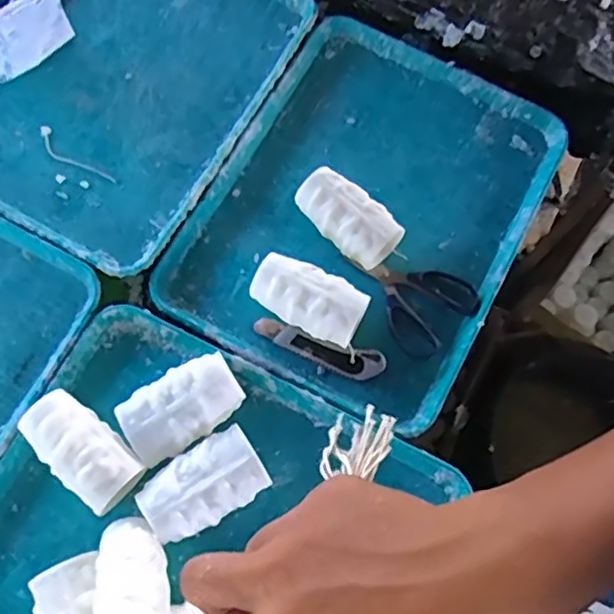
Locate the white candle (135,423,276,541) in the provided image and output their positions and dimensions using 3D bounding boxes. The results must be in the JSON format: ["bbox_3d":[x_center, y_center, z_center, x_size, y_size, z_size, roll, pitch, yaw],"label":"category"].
[{"bbox_3d":[-0.100,0.173,0.625,0.113,0.050,0.071,-32,76,-11],"label":"white candle"}]

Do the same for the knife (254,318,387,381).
[{"bbox_3d":[0.012,0.044,0.685,0.143,0.011,0.033,17,73,4],"label":"knife"}]

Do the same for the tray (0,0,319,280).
[{"bbox_3d":[-0.228,-0.278,0.783,0.335,0.033,0.424,29,74,7],"label":"tray"}]

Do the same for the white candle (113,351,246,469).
[{"bbox_3d":[-0.125,0.102,0.651,0.117,0.044,0.073,-30,76,-11],"label":"white candle"}]

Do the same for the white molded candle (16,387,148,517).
[{"bbox_3d":[-0.219,0.140,0.630,0.121,0.053,0.062,41,76,10],"label":"white molded candle"}]

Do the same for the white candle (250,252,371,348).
[{"bbox_3d":[0.002,-0.010,0.688,0.120,0.050,0.064,27,74,6],"label":"white candle"}]

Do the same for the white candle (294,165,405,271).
[{"bbox_3d":[0.044,-0.098,0.718,0.121,0.047,0.059,40,75,10],"label":"white candle"}]

